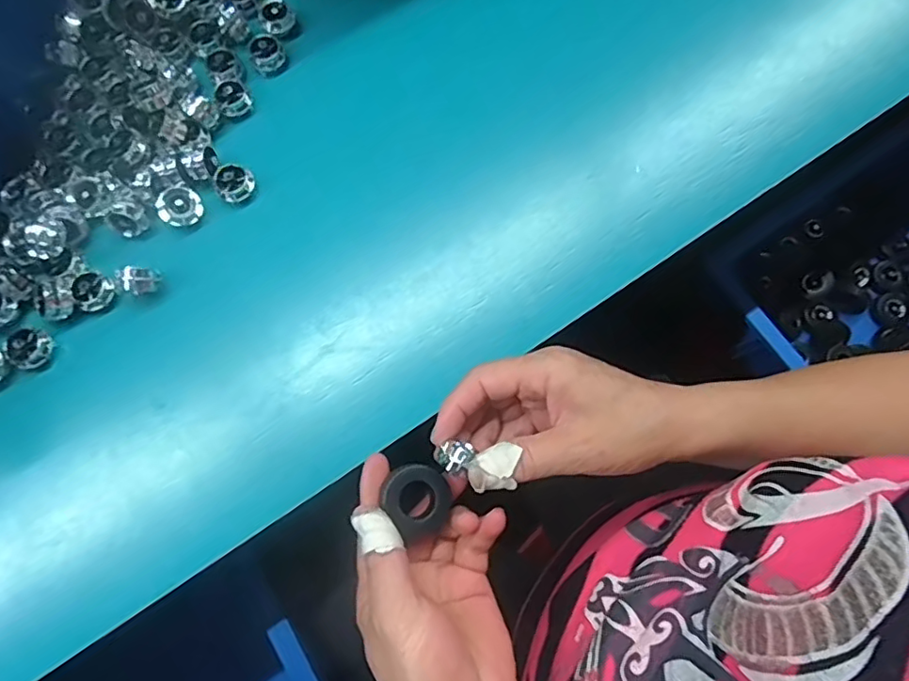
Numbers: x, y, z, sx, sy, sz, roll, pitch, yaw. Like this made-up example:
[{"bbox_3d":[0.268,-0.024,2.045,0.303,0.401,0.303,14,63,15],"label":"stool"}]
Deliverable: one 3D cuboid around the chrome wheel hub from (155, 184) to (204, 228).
[{"bbox_3d":[-0.174,-0.085,0.363,0.025,0.011,0.025,-34,104,-14],"label":"chrome wheel hub"}]

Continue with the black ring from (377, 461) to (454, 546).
[{"bbox_3d":[-0.020,0.087,0.314,0.037,0.015,0.034,42,79,10],"label":"black ring"}]

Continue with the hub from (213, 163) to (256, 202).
[{"bbox_3d":[-0.142,-0.101,0.371,0.022,0.015,0.024,0,78,1],"label":"hub"}]

